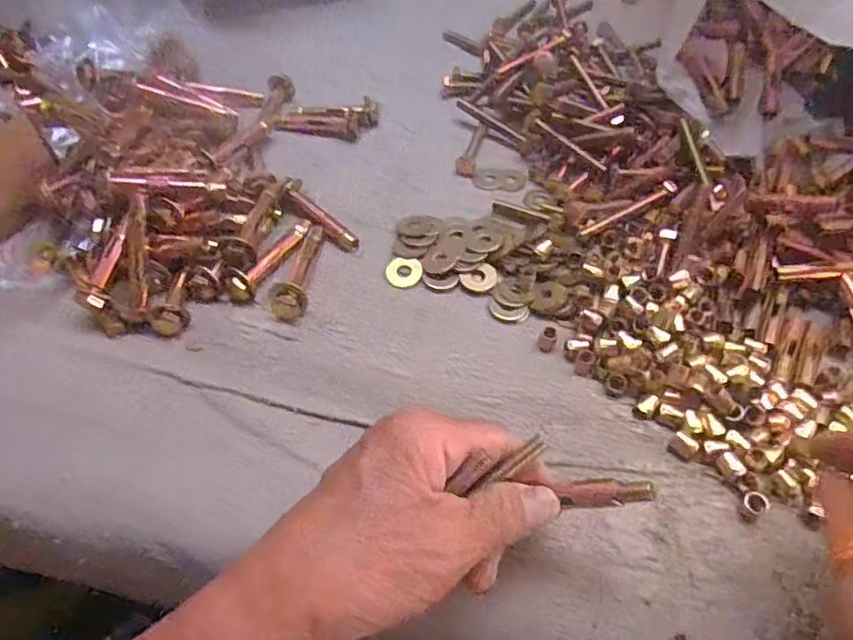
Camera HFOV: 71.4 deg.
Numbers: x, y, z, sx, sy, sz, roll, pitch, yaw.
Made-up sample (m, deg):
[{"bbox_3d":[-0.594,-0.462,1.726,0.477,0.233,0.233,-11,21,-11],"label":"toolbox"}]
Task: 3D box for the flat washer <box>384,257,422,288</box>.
[{"bbox_3d":[-0.013,-0.029,0.339,0.020,0.004,0.021,-2,55,3],"label":"flat washer"}]

